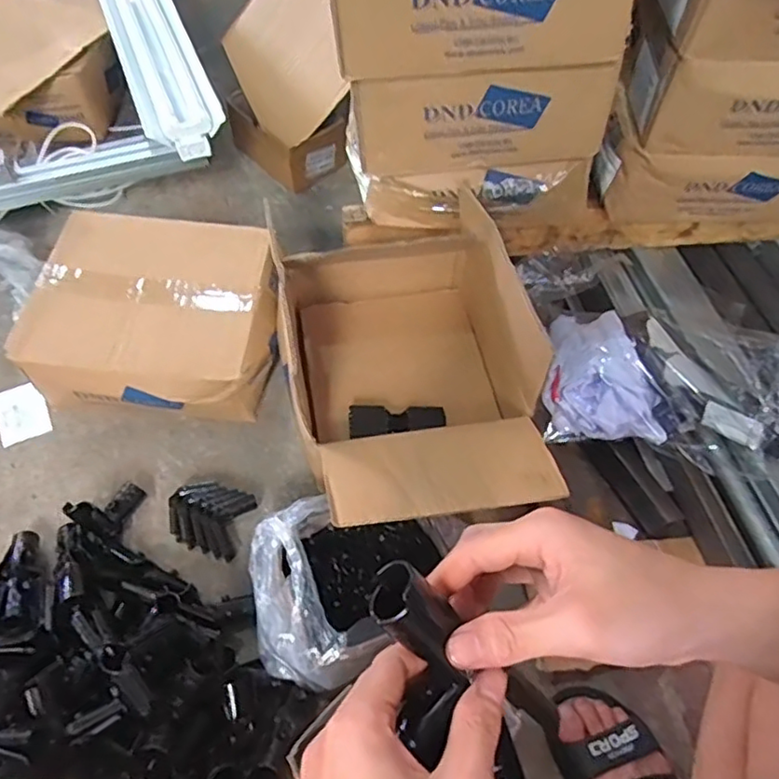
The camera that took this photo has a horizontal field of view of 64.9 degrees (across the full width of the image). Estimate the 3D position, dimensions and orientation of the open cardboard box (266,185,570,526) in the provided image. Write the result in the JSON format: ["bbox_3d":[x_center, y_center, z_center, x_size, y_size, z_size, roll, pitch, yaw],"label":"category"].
[{"bbox_3d":[0.021,-0.030,0.816,0.308,0.252,0.459,-6,57,-7],"label":"open cardboard box"}]

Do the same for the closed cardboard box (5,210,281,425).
[{"bbox_3d":[-0.328,-0.098,0.908,0.331,0.147,0.278,6,57,0],"label":"closed cardboard box"}]

